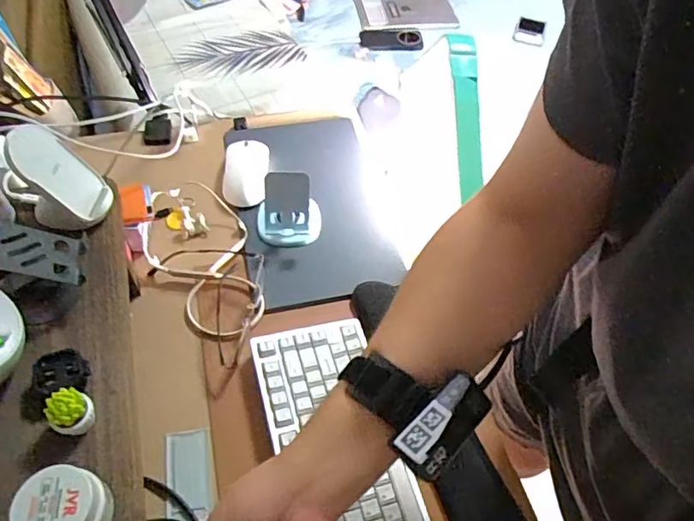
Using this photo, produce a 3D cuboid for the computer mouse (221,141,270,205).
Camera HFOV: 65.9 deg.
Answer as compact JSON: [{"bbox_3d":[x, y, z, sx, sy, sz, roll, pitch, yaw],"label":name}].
[{"bbox_3d":[-0.146,-0.128,0.778,0.061,0.027,0.115,3,55,-3],"label":"computer mouse"}]

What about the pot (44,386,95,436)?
[{"bbox_3d":[-0.237,0.131,0.461,0.031,0.038,0.034,2,55,-3],"label":"pot"}]

